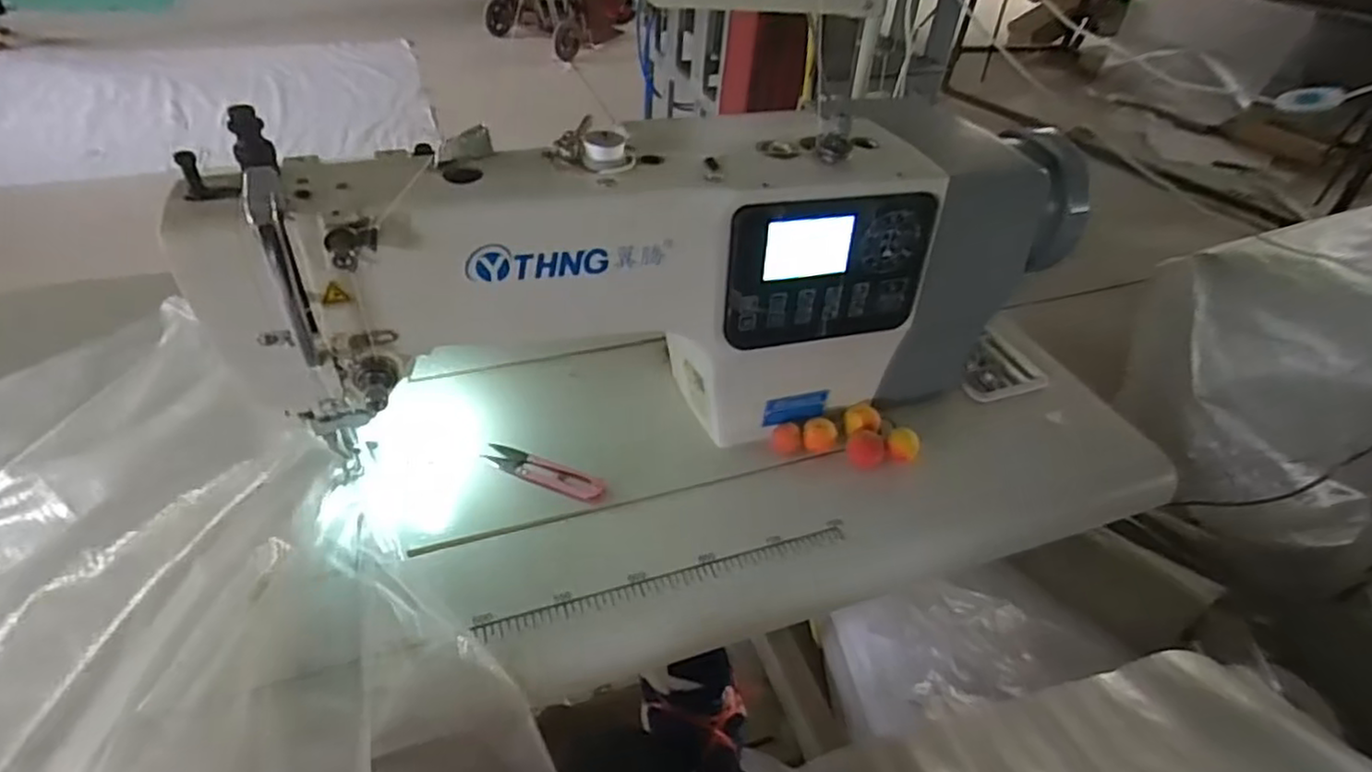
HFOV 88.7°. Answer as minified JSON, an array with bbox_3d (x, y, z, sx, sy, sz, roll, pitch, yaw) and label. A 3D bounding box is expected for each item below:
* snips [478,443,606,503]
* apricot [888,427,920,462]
[{"bbox_3d":[-0.109,0.065,0.536,0.101,0.012,0.022,21,44,15],"label":"snips"},{"bbox_3d":[0.176,0.046,0.565,0.025,0.018,0.021,24,45,19],"label":"apricot"}]

